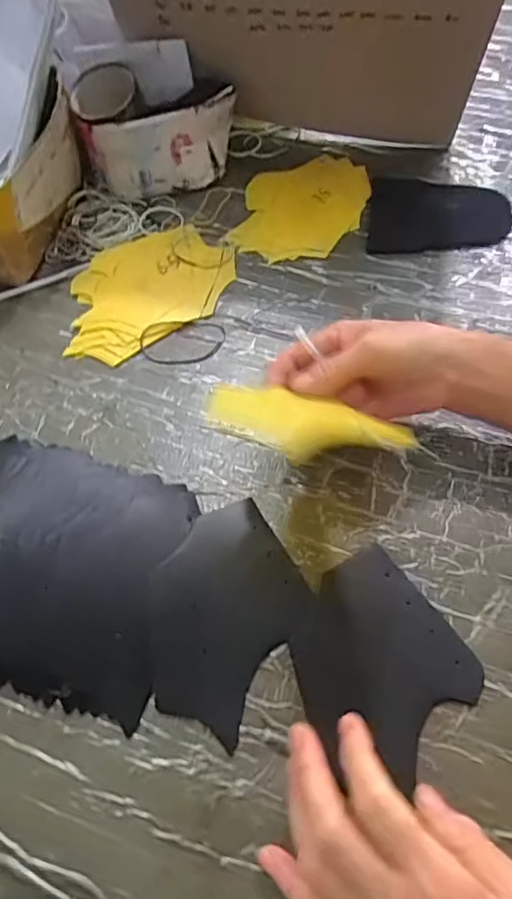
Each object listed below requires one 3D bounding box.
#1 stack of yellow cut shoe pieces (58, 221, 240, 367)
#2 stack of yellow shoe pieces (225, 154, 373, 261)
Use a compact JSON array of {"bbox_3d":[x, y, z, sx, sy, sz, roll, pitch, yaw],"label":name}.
[{"bbox_3d":[-0.097,-0.143,0.500,0.160,0.009,0.115,-31,63,-14],"label":"stack of yellow cut shoe pieces"},{"bbox_3d":[0.045,-0.235,0.541,0.111,0.007,0.146,14,62,11],"label":"stack of yellow shoe pieces"}]

